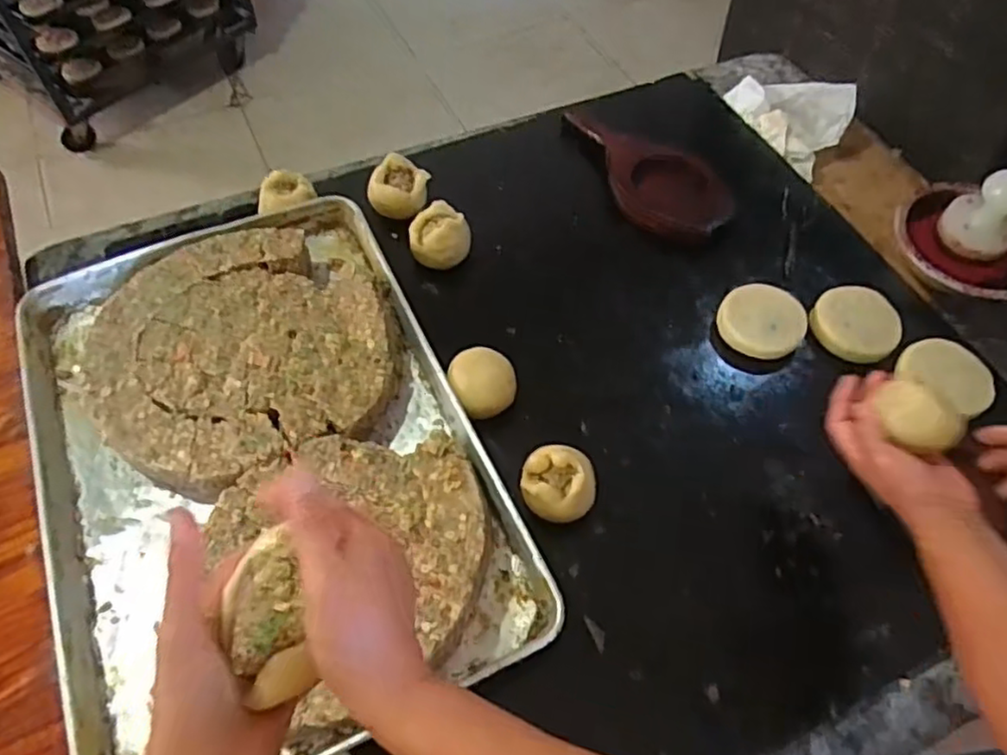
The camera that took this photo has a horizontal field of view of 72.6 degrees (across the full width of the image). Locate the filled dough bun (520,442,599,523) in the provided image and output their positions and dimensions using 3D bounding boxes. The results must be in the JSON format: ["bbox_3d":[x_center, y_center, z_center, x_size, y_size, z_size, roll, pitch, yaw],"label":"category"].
[{"bbox_3d":[0.055,0.108,0.682,0.072,0.042,0.070,0,58,-1],"label":"filled dough bun"}]

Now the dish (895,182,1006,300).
[{"bbox_3d":[0.582,-0.160,0.864,0.170,0.064,0.181,0,58,-1],"label":"dish"}]

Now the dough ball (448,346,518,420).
[{"bbox_3d":[-0.022,0.007,0.751,0.070,0.047,0.075,0,58,-1],"label":"dough ball"}]

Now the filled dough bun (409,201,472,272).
[{"bbox_3d":[-0.079,-0.174,0.863,0.073,0.070,0.060,-4,58,-4],"label":"filled dough bun"}]

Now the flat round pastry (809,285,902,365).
[{"bbox_3d":[0.409,-0.064,0.792,0.095,0.018,0.083,38,85,17],"label":"flat round pastry"}]

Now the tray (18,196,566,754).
[{"bbox_3d":[-0.250,0.056,0.696,0.401,0.049,0.580,-21,61,-13],"label":"tray"}]

